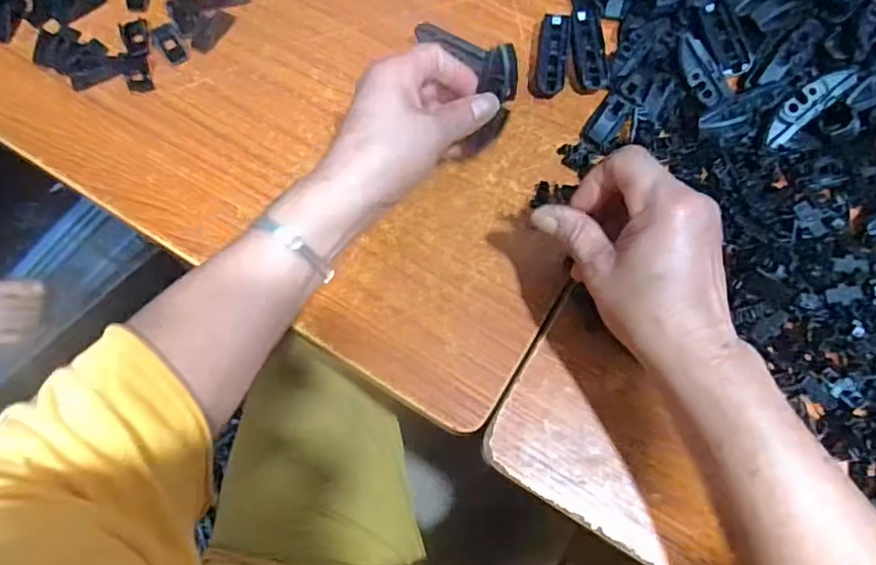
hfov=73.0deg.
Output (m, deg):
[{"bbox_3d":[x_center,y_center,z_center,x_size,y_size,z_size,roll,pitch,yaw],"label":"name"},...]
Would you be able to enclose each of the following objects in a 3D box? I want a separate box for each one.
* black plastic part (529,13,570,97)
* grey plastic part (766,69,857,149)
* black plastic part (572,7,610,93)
[{"bbox_3d":[0.088,-0.177,0.464,0.025,0.016,0.075,7,70,3],"label":"black plastic part"},{"bbox_3d":[0.250,-0.121,0.402,0.070,0.008,0.020,-43,74,6],"label":"grey plastic part"},{"bbox_3d":[0.117,-0.182,0.462,0.024,0.015,0.077,0,70,0],"label":"black plastic part"}]

